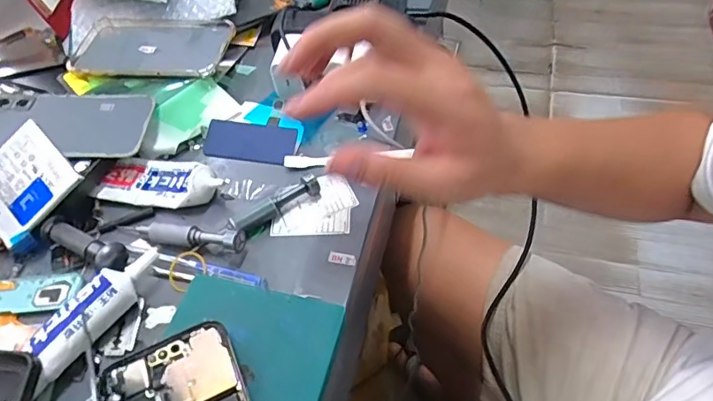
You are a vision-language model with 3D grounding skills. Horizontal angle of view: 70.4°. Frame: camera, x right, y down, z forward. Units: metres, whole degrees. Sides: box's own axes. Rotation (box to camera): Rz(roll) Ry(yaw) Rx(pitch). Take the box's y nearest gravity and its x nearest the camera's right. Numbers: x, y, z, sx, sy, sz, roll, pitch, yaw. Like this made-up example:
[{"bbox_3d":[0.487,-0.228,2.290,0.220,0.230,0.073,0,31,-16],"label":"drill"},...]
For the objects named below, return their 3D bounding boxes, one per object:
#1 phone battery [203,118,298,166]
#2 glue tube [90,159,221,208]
[{"bbox_3d":[-0.091,-0.052,0.431,0.082,0.008,0.037,10,70,14],"label":"phone battery"},{"bbox_3d":[-0.158,-0.018,0.405,0.104,0.017,0.043,6,52,11],"label":"glue tube"}]

